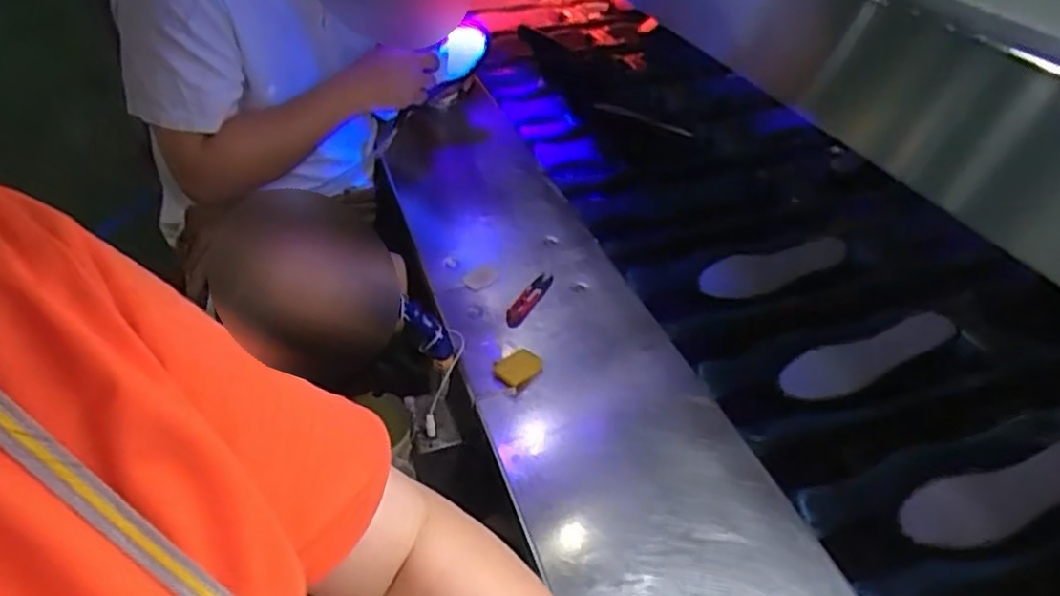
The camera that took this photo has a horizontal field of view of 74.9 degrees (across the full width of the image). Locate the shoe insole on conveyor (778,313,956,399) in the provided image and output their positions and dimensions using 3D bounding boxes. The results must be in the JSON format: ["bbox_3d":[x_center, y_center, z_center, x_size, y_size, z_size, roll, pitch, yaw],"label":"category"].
[{"bbox_3d":[0.384,0.067,0.789,0.198,0.018,0.058,-23,41,4],"label":"shoe insole on conveyor"}]

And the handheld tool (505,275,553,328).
[{"bbox_3d":[0.001,-0.001,0.850,0.026,0.013,0.110,22,42,19],"label":"handheld tool"}]

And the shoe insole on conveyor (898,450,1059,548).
[{"bbox_3d":[0.449,0.184,0.650,0.195,0.013,0.062,-23,41,6],"label":"shoe insole on conveyor"}]

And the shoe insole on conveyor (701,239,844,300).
[{"bbox_3d":[0.324,-0.038,0.924,0.195,0.011,0.064,-10,63,2],"label":"shoe insole on conveyor"}]

